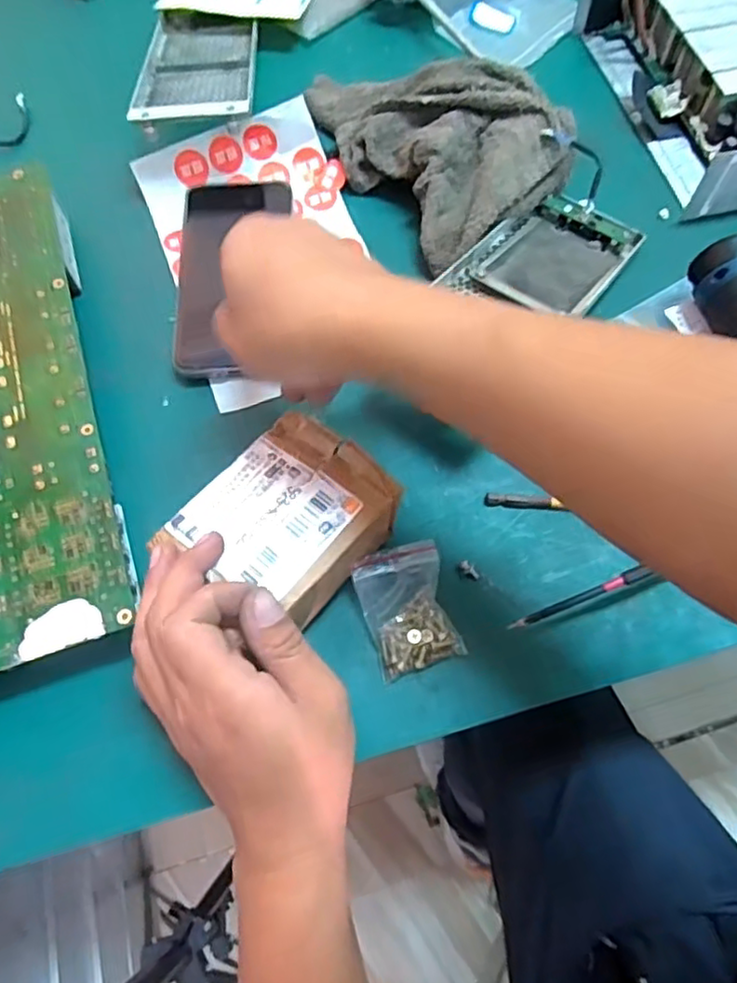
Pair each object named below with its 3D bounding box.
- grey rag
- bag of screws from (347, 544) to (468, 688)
[{"bbox_3d":[0.055,-0.265,0.465,0.143,0.054,0.213,-29,68,-12],"label":"grey rag"},{"bbox_3d":[0.021,0.062,0.349,0.046,0.017,0.062,-17,66,-7],"label":"bag of screws"}]

